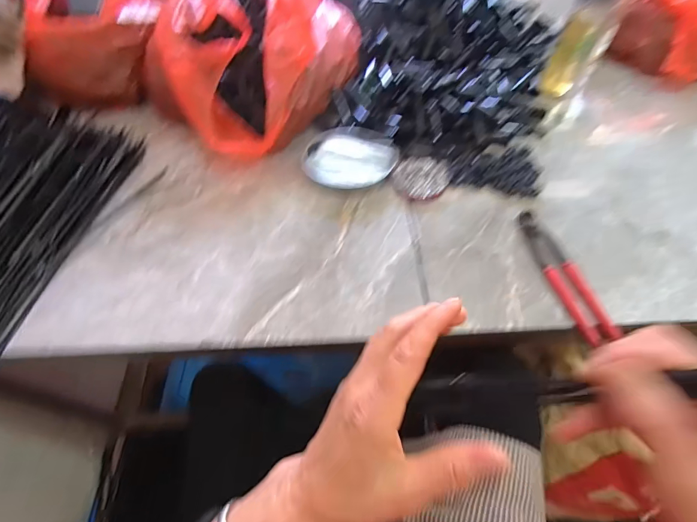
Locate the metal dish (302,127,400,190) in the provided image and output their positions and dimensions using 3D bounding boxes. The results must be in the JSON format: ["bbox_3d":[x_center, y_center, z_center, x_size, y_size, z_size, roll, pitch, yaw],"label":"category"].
[{"bbox_3d":[0.004,-0.155,0.602,0.142,0.034,0.115,4,58,1],"label":"metal dish"}]

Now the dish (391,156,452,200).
[{"bbox_3d":[0.113,-0.128,0.592,0.078,0.019,0.086,30,62,16],"label":"dish"}]

